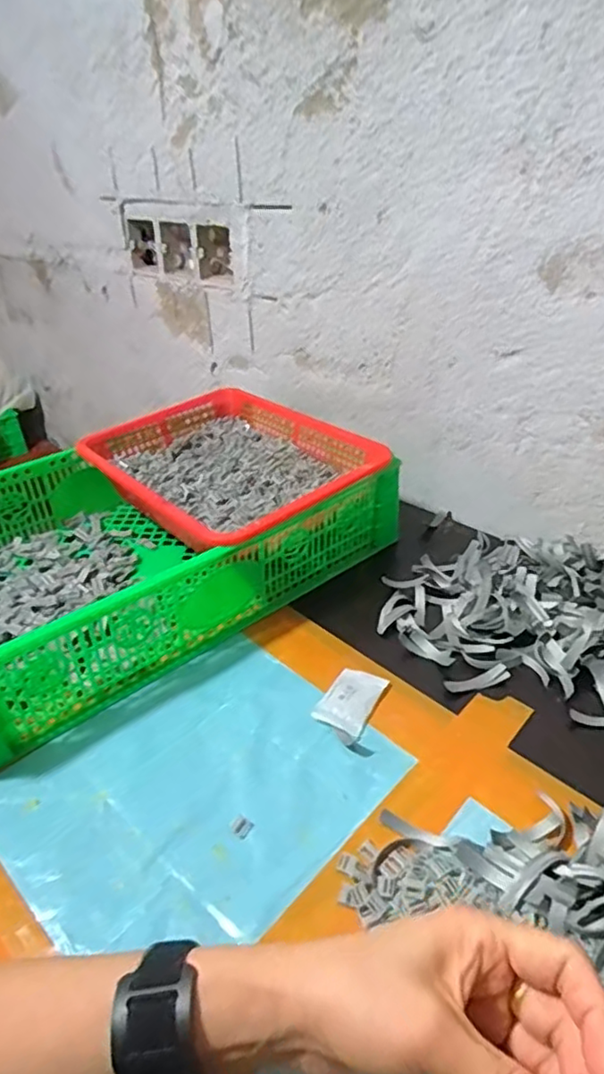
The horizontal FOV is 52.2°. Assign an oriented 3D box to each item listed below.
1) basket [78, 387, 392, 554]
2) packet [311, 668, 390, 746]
[{"bbox_3d":[-0.074,-0.073,0.682,0.238,0.077,0.298,-27,40,-33],"label":"basket"},{"bbox_3d":[0.038,0.132,0.493,0.041,0.010,0.072,14,36,24],"label":"packet"}]

